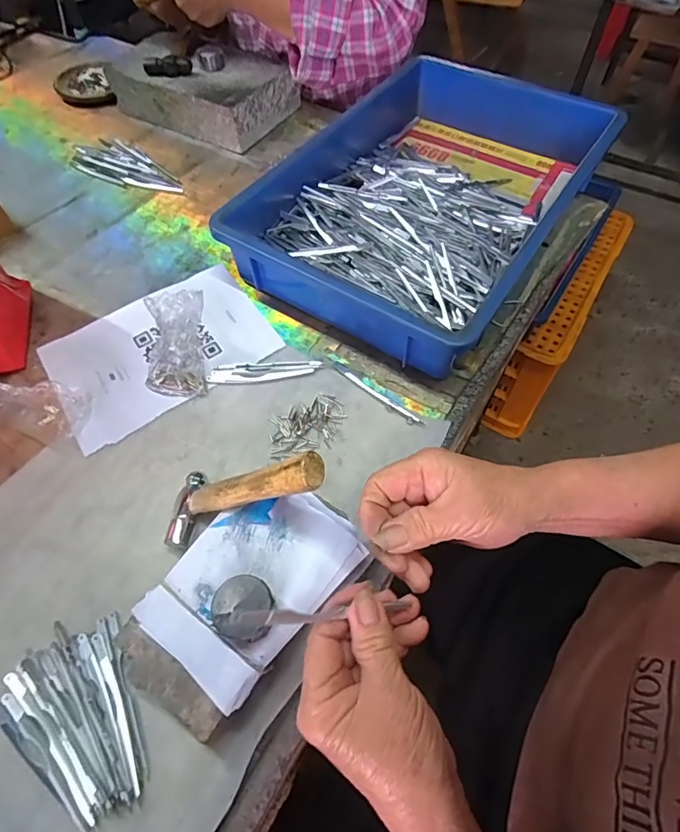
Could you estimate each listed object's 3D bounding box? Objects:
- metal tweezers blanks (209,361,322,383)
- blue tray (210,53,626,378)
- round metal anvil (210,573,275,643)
[{"bbox_3d":[-0.073,-0.044,0.472,0.110,0.006,0.021,-6,58,-3],"label":"metal tweezers blanks"},{"bbox_3d":[0.097,-0.264,0.564,0.309,0.082,0.440,30,63,17],"label":"blue tray"},{"bbox_3d":[-0.060,0.124,0.309,0.038,0.020,0.036,0,58,0],"label":"round metal anvil"}]

